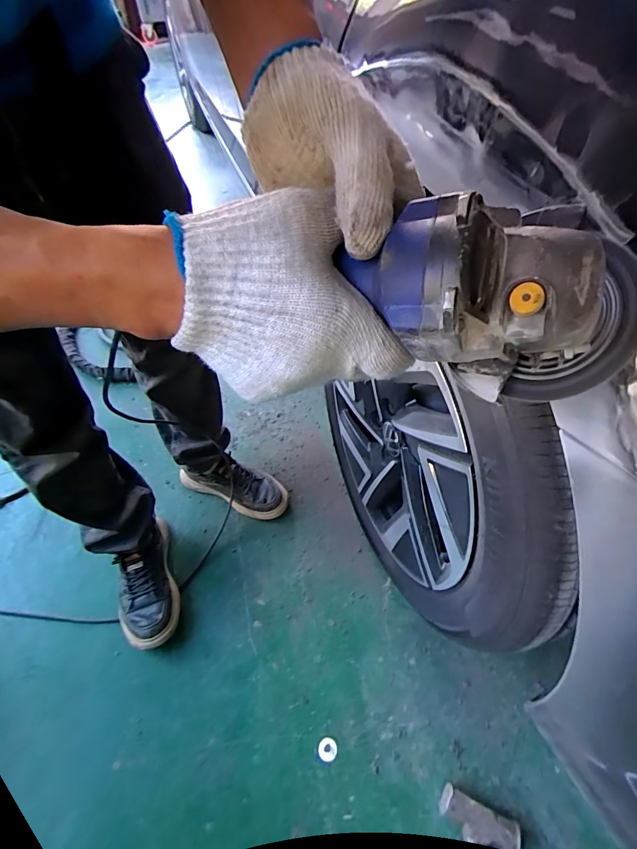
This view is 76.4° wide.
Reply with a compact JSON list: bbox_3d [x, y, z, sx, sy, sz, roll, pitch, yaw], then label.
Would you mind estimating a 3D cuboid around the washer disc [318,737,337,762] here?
[{"bbox_3d":[0.014,0.514,0.640,0.030,0.004,0.030,-1,53,1],"label":"washer disc"}]

